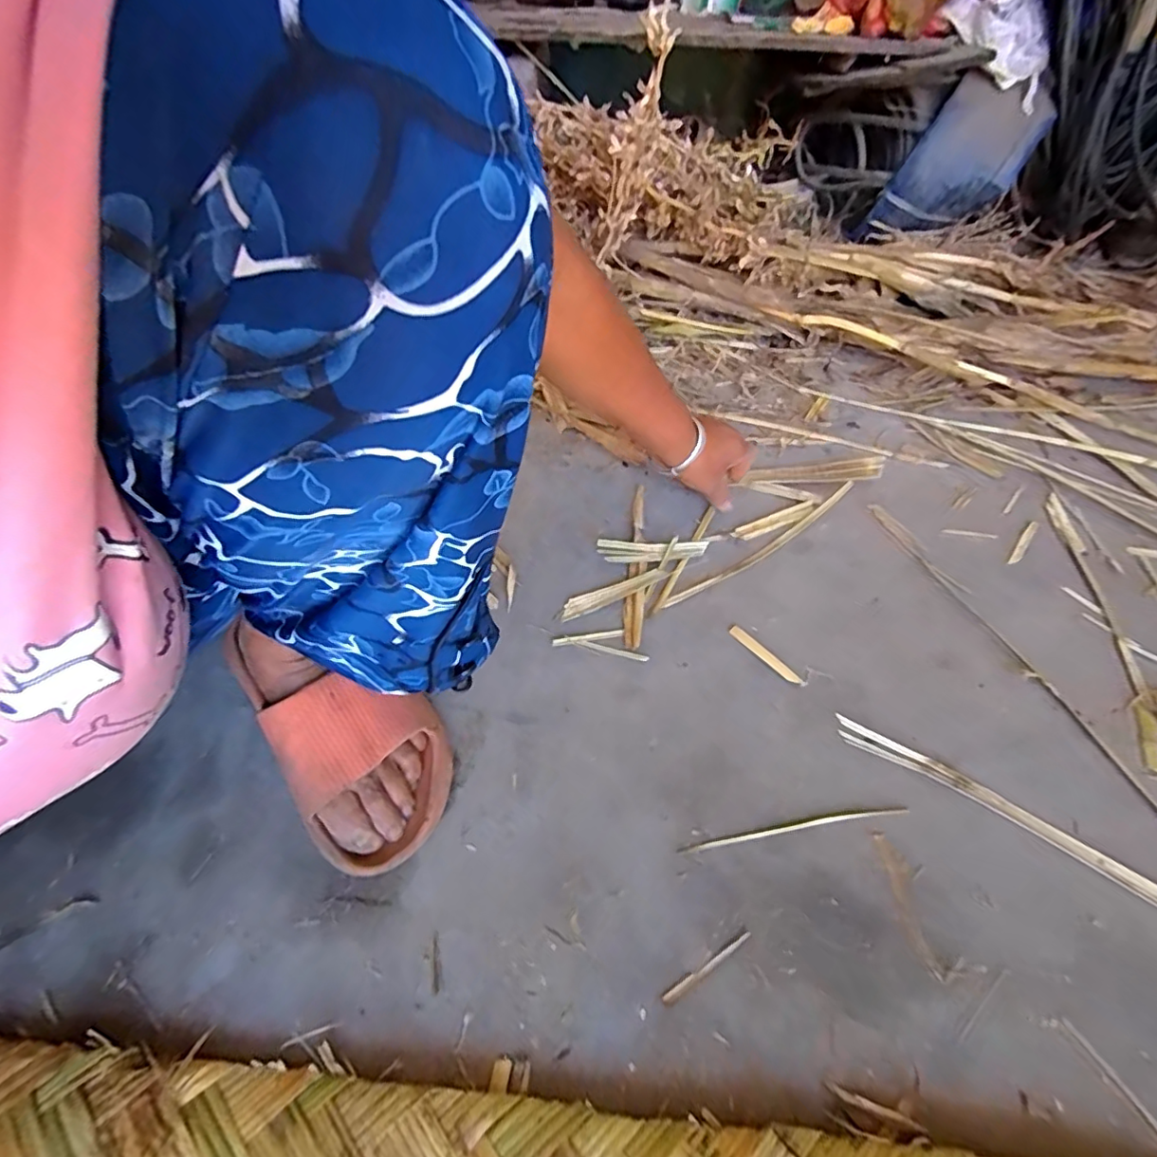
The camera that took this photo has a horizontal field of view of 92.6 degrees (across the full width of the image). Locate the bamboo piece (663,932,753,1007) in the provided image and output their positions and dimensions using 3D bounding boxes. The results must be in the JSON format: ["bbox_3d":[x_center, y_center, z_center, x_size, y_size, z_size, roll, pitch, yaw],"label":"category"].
[{"bbox_3d":[0.081,0.243,0.347,0.068,0.004,0.006,-26,59,-20],"label":"bamboo piece"}]

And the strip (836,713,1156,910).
[{"bbox_3d":[0.326,0.176,0.402,0.274,0.007,0.023,28,57,17],"label":"strip"}]

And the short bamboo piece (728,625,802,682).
[{"bbox_3d":[0.161,0.066,0.481,0.012,0.004,0.071,-33,61,-24],"label":"short bamboo piece"}]

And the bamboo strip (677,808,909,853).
[{"bbox_3d":[0.156,0.179,0.398,0.171,0.004,0.008,-6,54,-7],"label":"bamboo strip"}]

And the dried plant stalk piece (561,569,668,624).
[{"bbox_3d":[0.032,0.012,0.515,0.105,0.008,0.021,-19,57,-16],"label":"dried plant stalk piece"}]

